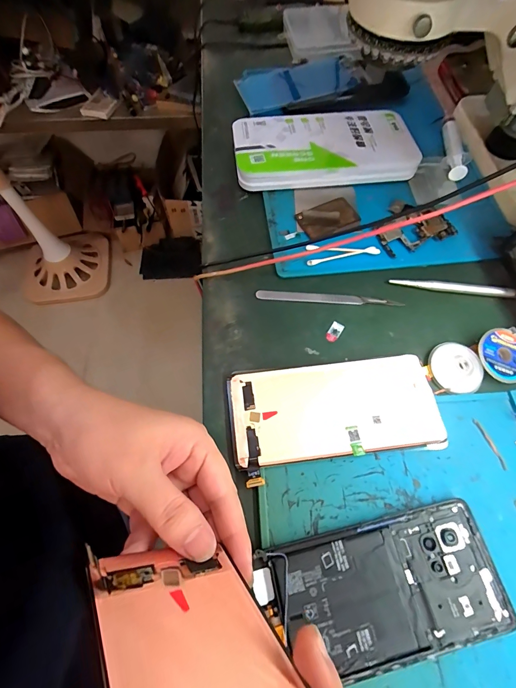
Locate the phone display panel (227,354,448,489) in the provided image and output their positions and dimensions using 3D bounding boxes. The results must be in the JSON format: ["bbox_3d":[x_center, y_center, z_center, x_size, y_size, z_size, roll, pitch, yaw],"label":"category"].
[{"bbox_3d":[0.059,0.051,0.257,0.160,0.006,0.081,-10,66,-5],"label":"phone display panel"}]

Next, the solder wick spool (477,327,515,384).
[{"bbox_3d":[0.205,0.010,0.272,0.043,0.011,0.044,0,65,0],"label":"solder wick spool"}]

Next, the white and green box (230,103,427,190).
[{"bbox_3d":[0.074,-0.225,0.371,0.196,0.027,0.103,-5,65,-2],"label":"white and green box"}]

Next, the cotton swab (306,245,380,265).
[{"bbox_3d":[0.082,-0.086,0.318,0.070,0.007,0.006,-12,66,-6],"label":"cotton swab"}]

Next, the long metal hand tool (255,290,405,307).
[{"bbox_3d":[0.065,-0.043,0.303,0.131,0.004,0.010,3,65,1],"label":"long metal hand tool"}]

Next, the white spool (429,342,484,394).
[{"bbox_3d":[0.165,0.019,0.269,0.039,0.009,0.043,-3,65,-2],"label":"white spool"}]

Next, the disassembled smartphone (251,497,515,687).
[{"bbox_3d":[0.079,0.154,0.206,0.149,0.009,0.073,-12,66,-6],"label":"disassembled smartphone"}]

